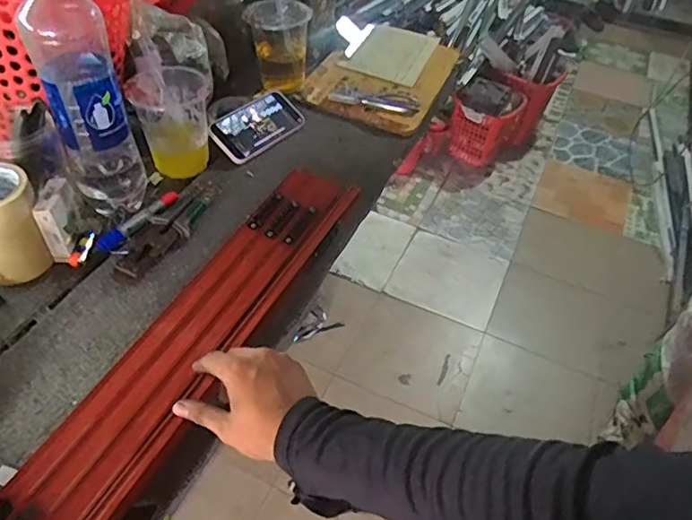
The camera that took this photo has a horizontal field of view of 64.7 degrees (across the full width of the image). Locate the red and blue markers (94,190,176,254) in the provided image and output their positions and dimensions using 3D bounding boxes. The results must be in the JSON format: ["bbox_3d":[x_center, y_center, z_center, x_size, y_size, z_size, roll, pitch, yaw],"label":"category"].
[{"bbox_3d":[-0.284,-0.054,0.750,0.026,0.012,0.129,28,50,19],"label":"red and blue markers"}]

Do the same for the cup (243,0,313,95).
[{"bbox_3d":[-0.115,-0.384,0.974,0.099,0.143,0.092,3,47,-3],"label":"cup"}]

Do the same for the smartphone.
[{"bbox_3d":[-0.145,-0.223,0.904,0.086,0.010,0.164,49,56,-2],"label":"smartphone"}]

